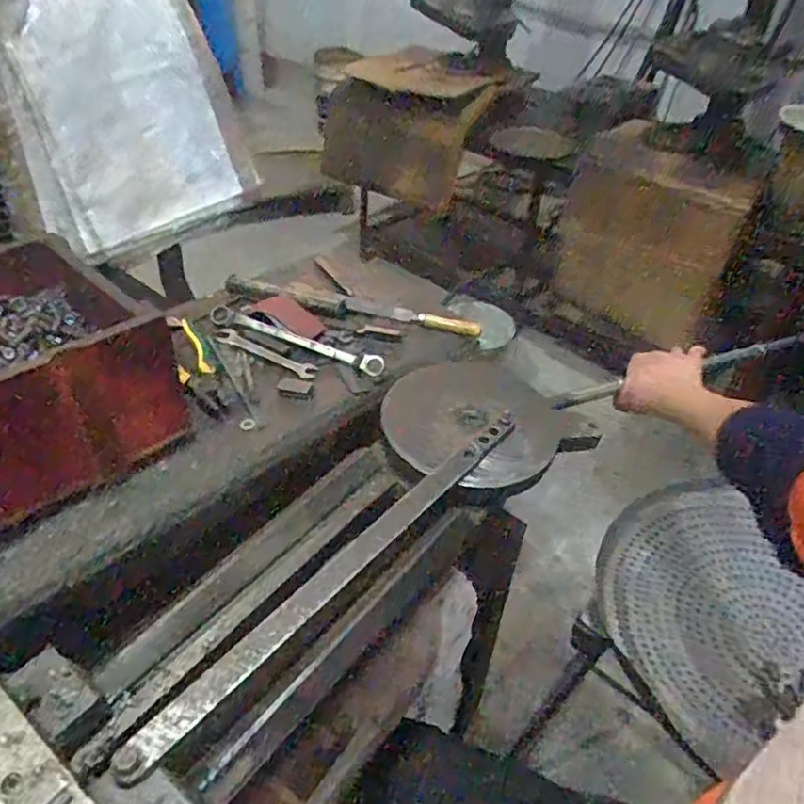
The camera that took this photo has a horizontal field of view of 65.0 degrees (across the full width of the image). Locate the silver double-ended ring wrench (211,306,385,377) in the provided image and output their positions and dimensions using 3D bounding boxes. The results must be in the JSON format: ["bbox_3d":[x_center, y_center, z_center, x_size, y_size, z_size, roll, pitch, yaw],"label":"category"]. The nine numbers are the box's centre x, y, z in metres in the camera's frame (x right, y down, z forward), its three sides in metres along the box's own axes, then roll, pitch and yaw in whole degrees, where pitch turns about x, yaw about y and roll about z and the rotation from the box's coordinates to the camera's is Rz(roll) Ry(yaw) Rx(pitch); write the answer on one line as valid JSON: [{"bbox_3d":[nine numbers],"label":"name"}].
[{"bbox_3d":[-0.139,-0.085,0.804,0.264,0.021,0.031,21,46,18],"label":"silver double-ended ring wrench"}]

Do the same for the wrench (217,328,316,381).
[{"bbox_3d":[-0.171,-0.063,0.799,0.158,0.004,0.023,24,47,21],"label":"wrench"}]

